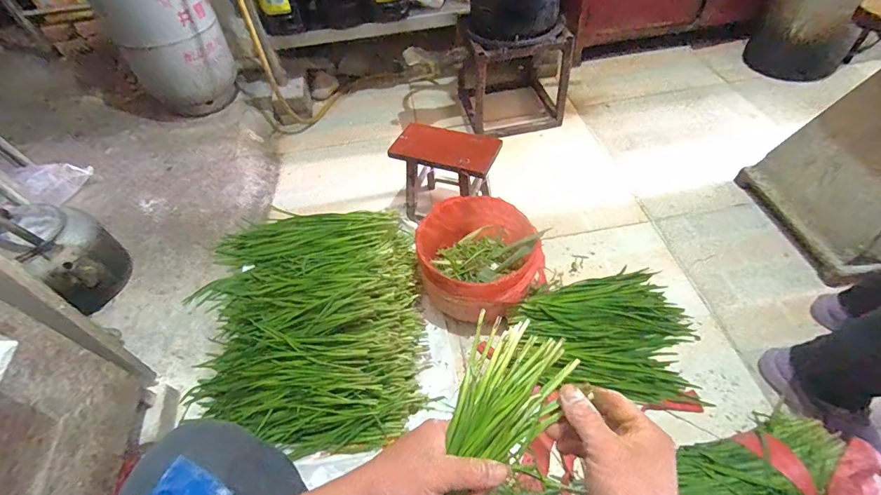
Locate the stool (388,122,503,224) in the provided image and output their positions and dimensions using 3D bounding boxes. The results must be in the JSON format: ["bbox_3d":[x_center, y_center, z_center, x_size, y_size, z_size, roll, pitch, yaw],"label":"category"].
[{"bbox_3d":[0.021,-0.192,1.161,0.273,0.246,0.179,14,54,16],"label":"stool"}]

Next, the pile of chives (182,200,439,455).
[{"bbox_3d":[-0.326,0.125,1.005,0.533,0.147,0.678,-14,52,-6],"label":"pile of chives"}]

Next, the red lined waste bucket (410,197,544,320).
[{"bbox_3d":[0.101,0.026,1.012,0.286,0.165,0.292,-3,51,3],"label":"red lined waste bucket"}]

